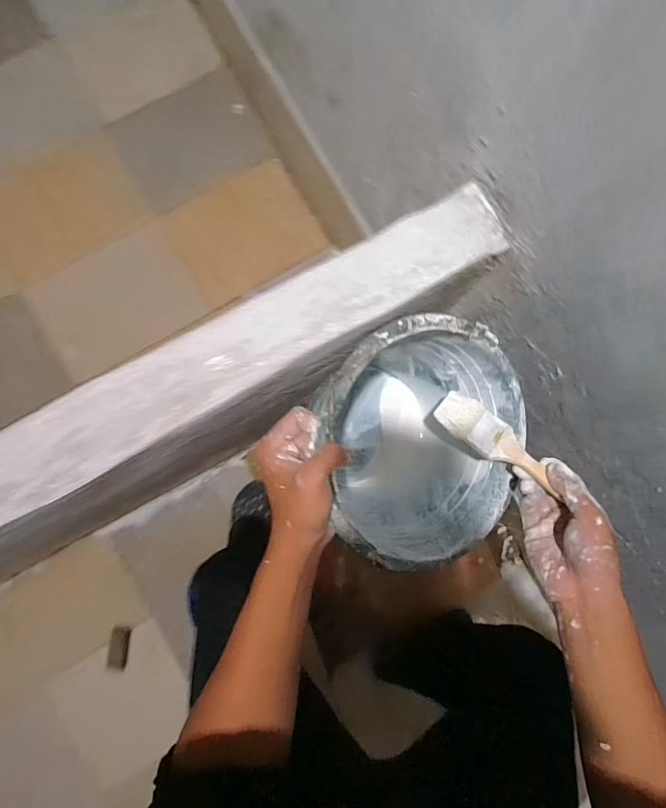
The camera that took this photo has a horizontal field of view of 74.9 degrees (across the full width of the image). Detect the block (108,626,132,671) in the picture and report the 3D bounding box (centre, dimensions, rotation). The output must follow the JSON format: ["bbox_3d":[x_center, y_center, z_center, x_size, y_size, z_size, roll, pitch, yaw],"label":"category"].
[{"bbox_3d":[-0.526,0.602,1.071,0.045,0.015,0.107,8,83,-4],"label":"block"}]

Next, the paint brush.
[{"bbox_3d":[0.174,0.041,0.457,0.142,0.010,0.043,39,82,12],"label":"paint brush"}]

